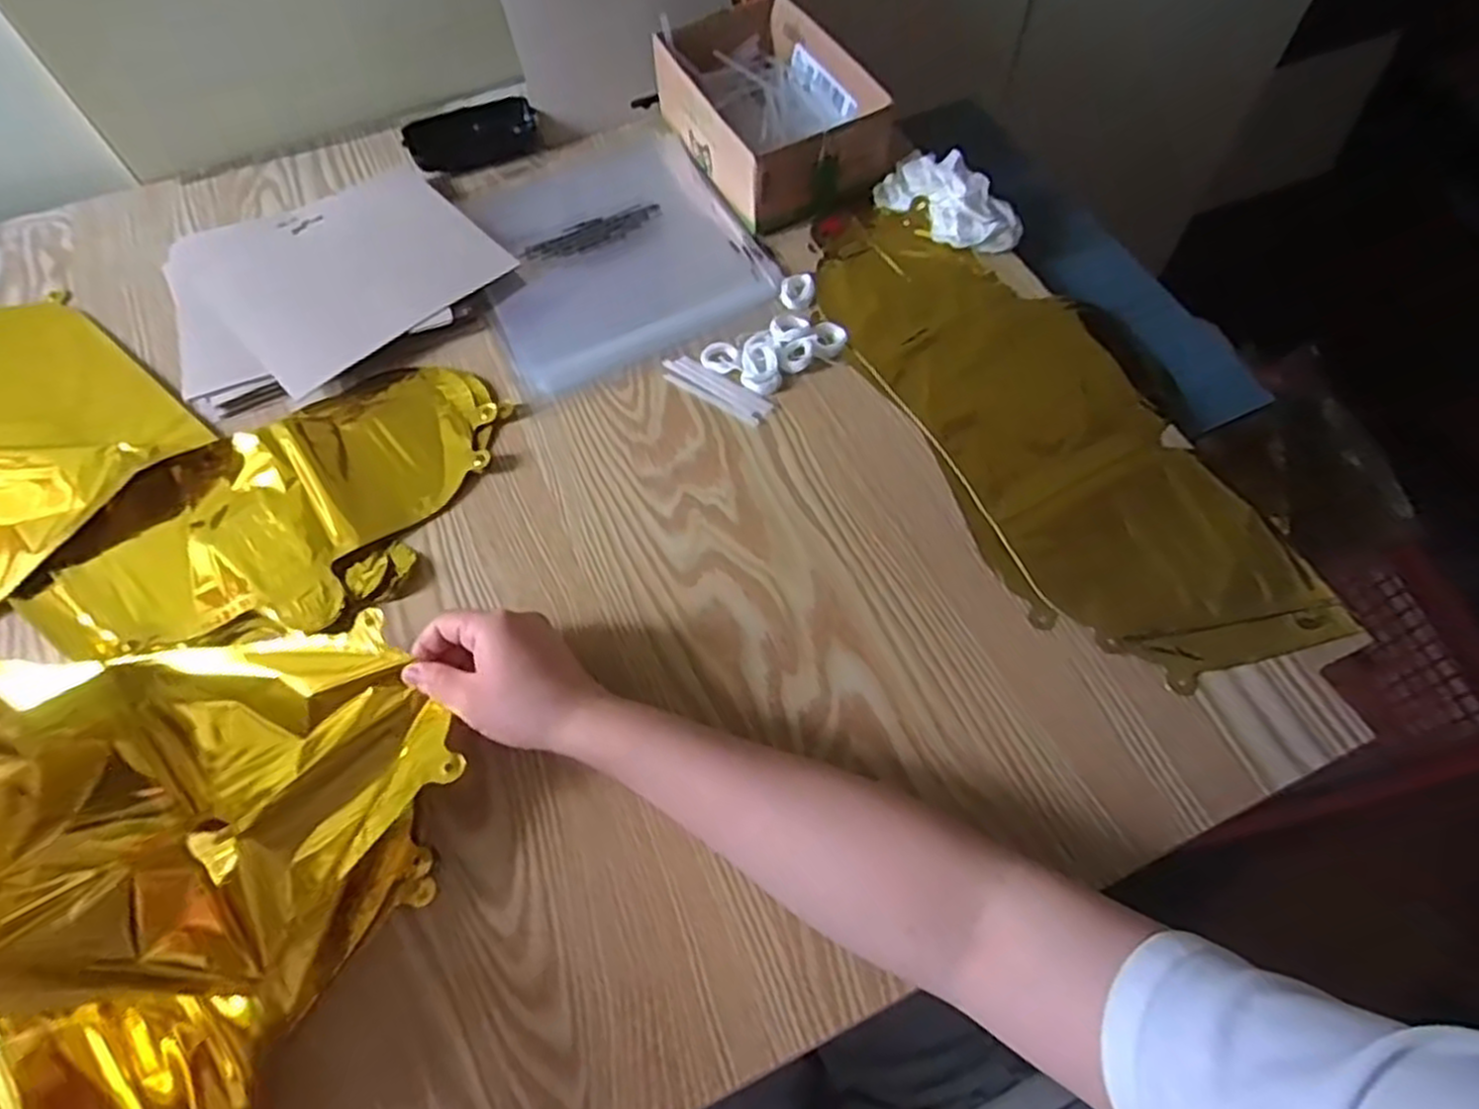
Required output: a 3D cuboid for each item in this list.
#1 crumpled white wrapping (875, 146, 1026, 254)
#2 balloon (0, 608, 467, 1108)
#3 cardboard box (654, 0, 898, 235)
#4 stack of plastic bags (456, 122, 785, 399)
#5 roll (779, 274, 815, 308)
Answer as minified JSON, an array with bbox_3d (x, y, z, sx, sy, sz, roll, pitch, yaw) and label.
[{"bbox_3d":[0.163,-0.274,0.609,0.110,0.033,0.054,41,70,20],"label":"crumpled white wrapping"},{"bbox_3d":[-0.272,0.171,0.333,0.210,0.150,0.324,2,62,3],"label":"balloon"},{"bbox_3d":[0.027,-0.371,0.656,0.138,0.067,0.197,-25,65,-11],"label":"cardboard box"},{"bbox_3d":[-0.110,-0.255,0.628,0.210,0.007,0.250,-26,65,-12],"label":"stack of plastic bags"},{"bbox_3d":[0.043,-0.196,0.587,0.025,0.008,0.029,6,63,5],"label":"roll"}]

